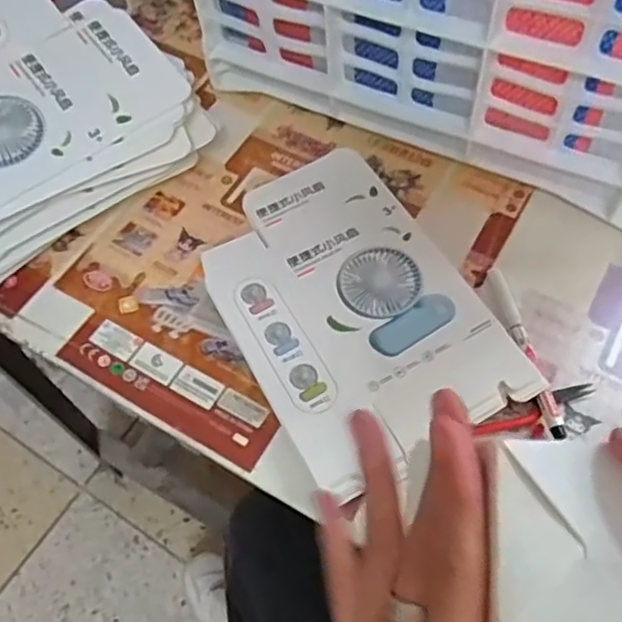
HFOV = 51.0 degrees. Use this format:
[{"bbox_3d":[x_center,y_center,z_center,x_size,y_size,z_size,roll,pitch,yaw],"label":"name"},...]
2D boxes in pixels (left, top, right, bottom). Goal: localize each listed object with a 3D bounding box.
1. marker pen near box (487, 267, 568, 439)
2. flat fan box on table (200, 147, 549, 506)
[{"bbox_3d":[0.153,0.026,0.467,0.017,0.010,0.137,-11,60,-4],"label":"marker pen near box"},{"bbox_3d":[0.024,-0.011,0.489,0.167,0.017,0.257,-25,61,-14],"label":"flat fan box on table"}]

